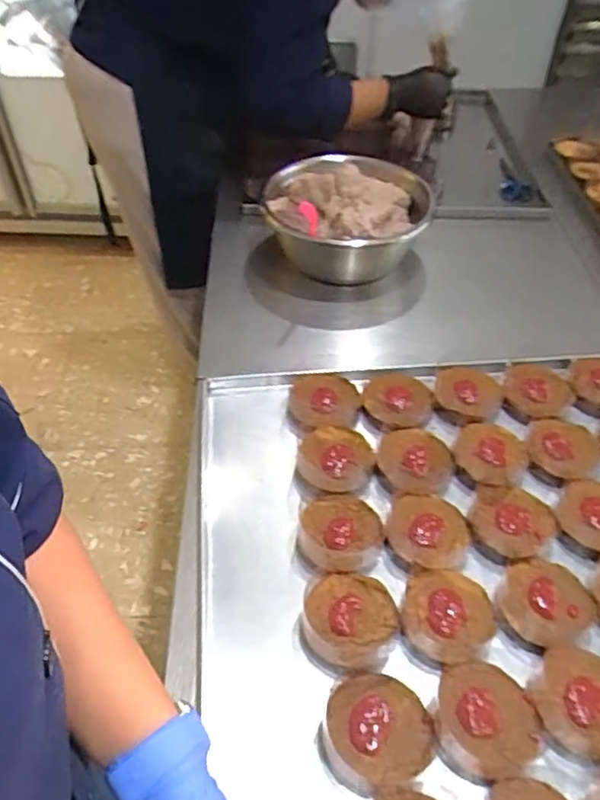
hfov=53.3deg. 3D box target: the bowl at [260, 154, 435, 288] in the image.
[{"bbox_3d":[0.075,-0.297,1.017,0.255,0.125,0.260,1,48,-1],"label":"bowl"}]

